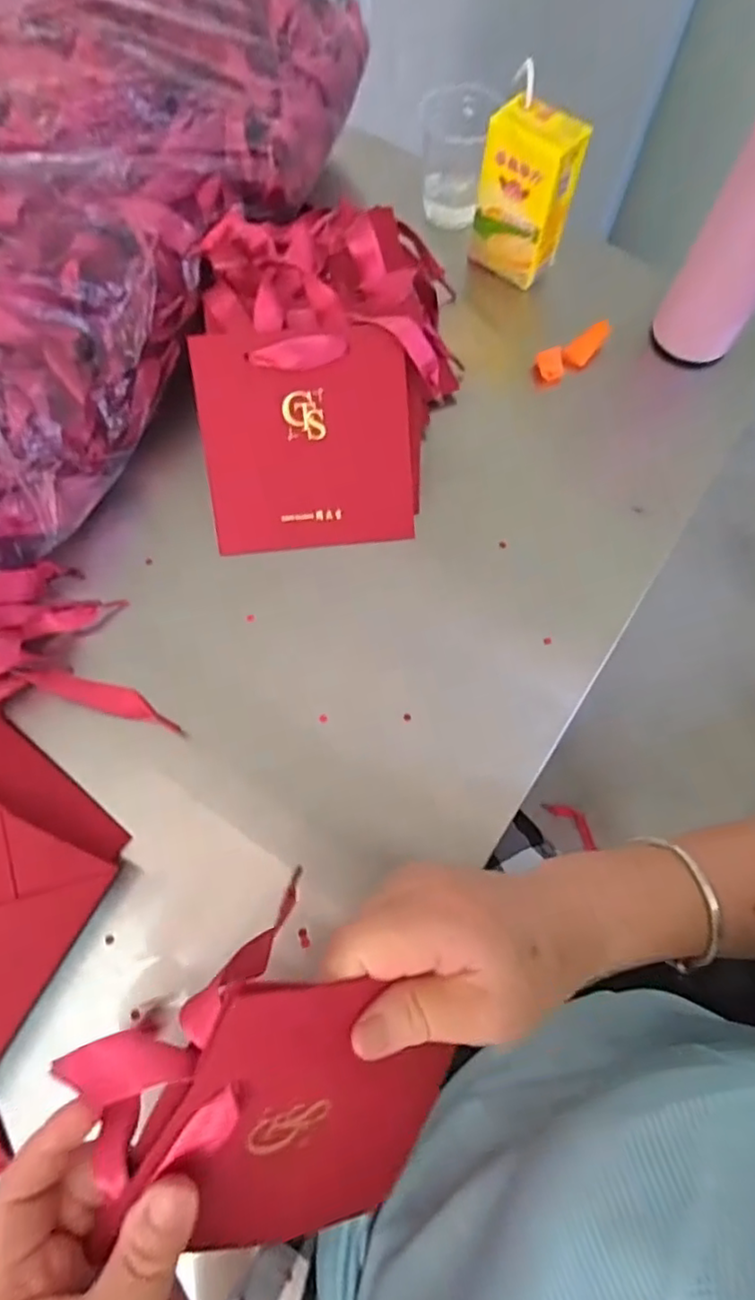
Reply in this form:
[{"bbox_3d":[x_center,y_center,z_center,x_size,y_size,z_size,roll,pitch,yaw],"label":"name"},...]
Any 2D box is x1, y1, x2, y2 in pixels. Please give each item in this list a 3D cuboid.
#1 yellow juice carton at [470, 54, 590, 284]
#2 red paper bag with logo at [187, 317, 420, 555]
[{"bbox_3d":[0.121,-0.367,0.484,0.076,0.110,0.046,38,73,13],"label":"yellow juice carton"},{"bbox_3d":[-0.048,-0.142,0.413,0.138,0.007,0.141,-6,106,-3],"label":"red paper bag with logo"}]

